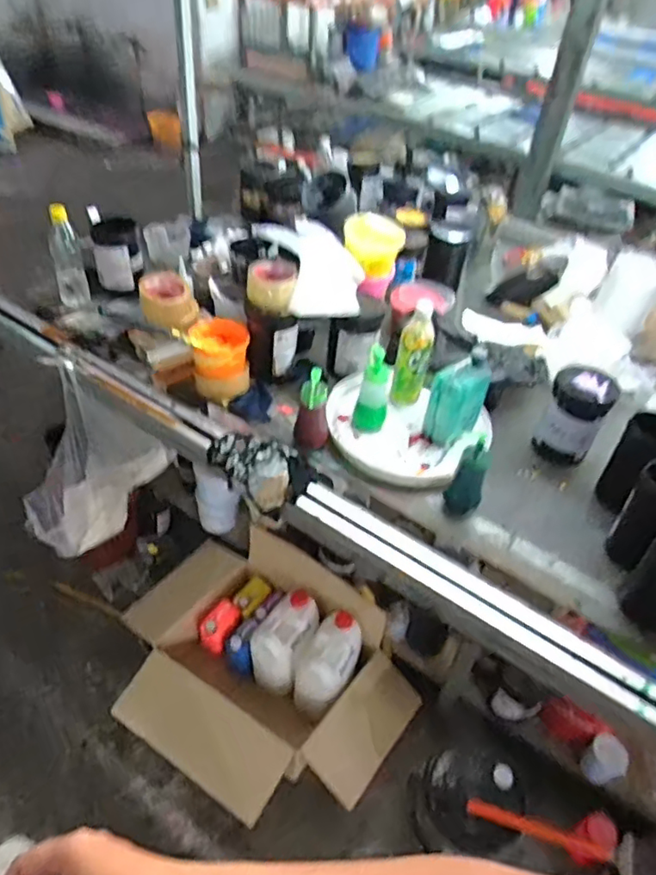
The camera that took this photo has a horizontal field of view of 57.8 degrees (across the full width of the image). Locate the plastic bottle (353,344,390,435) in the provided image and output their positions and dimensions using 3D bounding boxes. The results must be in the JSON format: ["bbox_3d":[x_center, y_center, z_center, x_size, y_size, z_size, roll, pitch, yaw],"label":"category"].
[{"bbox_3d":[0.083,-0.083,1.071,0.056,0.163,0.058,10,43,3],"label":"plastic bottle"}]

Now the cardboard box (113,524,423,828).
[{"bbox_3d":[-0.179,0.571,1.461,0.709,0.359,0.503,29,47,22],"label":"cardboard box"}]

